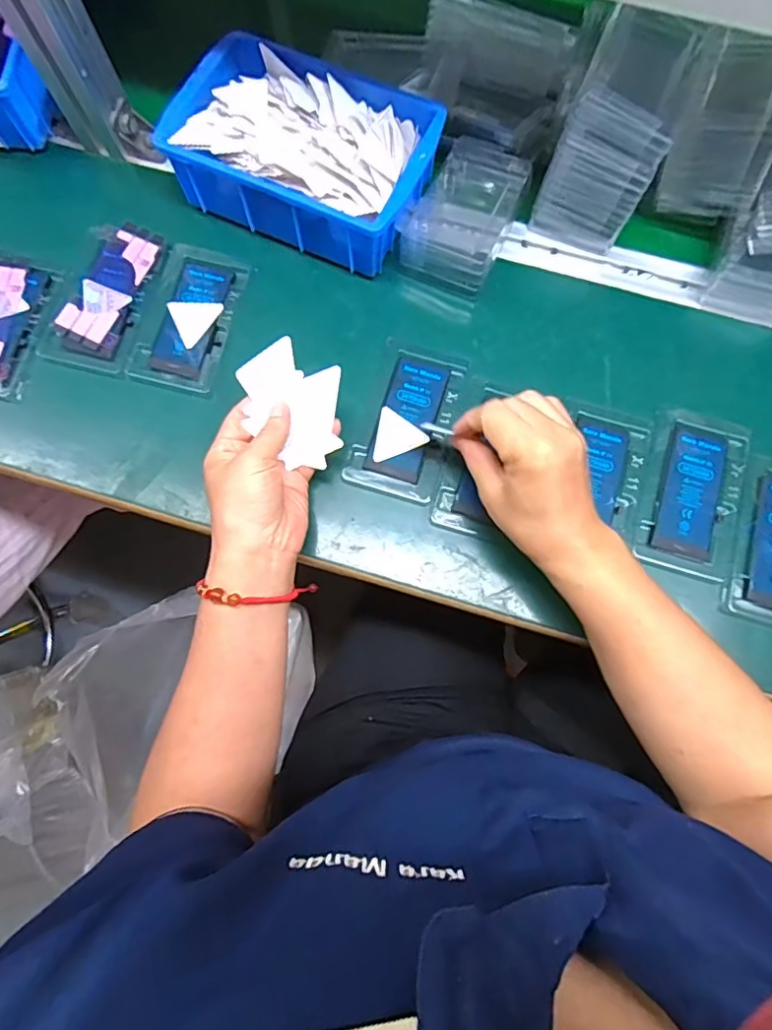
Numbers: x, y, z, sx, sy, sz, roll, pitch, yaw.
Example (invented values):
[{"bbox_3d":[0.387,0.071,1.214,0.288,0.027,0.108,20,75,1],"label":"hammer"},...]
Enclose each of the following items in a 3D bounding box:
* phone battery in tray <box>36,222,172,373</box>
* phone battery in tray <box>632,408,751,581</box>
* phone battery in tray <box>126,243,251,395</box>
[{"bbox_3d":[-0.234,-0.186,0.462,0.071,0.006,0.133,15,78,3],"label":"phone battery in tray"},{"bbox_3d":[0.236,-0.020,0.426,0.075,0.004,0.127,15,78,3],"label":"phone battery in tray"},{"bbox_3d":[-0.162,-0.165,0.458,0.069,0.005,0.126,13,78,2],"label":"phone battery in tray"}]

